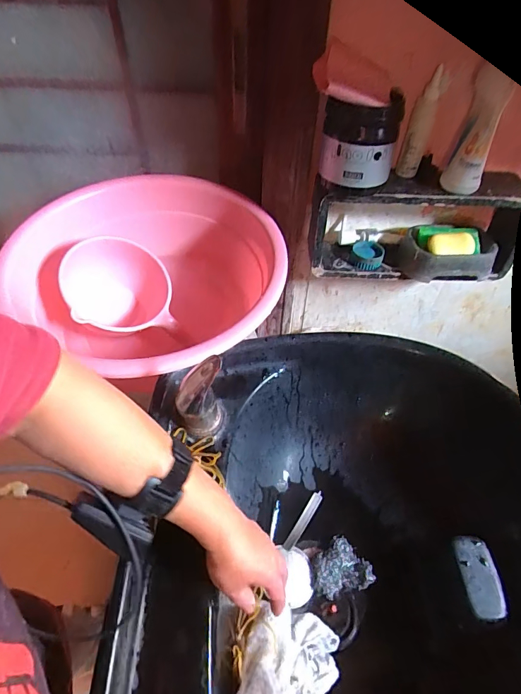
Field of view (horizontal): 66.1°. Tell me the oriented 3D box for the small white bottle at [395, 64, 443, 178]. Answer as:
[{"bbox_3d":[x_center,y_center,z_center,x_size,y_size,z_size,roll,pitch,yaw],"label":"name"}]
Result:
[{"bbox_3d":[0.248,-0.341,0.622,0.034,0.144,0.033,19,53,13],"label":"small white bottle"}]

